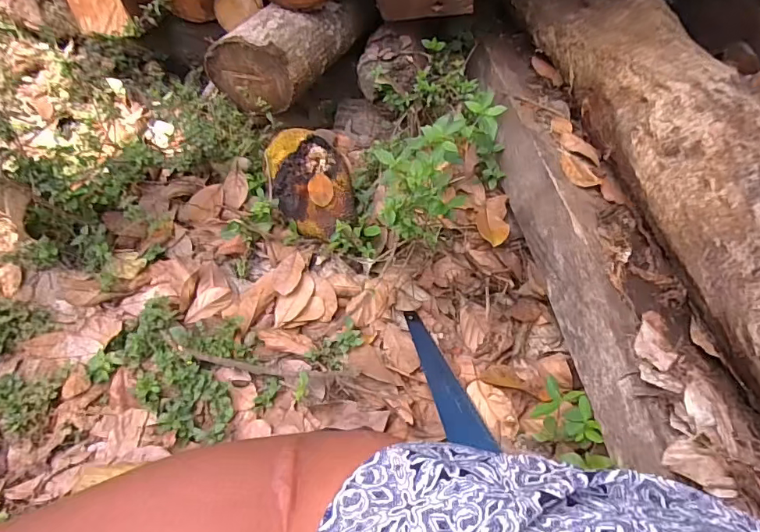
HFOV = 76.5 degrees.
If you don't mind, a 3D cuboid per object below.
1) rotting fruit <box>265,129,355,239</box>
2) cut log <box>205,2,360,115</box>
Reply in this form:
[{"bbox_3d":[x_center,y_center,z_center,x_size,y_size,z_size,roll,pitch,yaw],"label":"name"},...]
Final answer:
[{"bbox_3d":[-0.156,-0.176,1.079,0.182,0.136,0.300,-1,44,-6],"label":"rotting fruit"},{"bbox_3d":[-0.222,-0.526,1.183,0.204,0.173,0.336,23,47,18],"label":"cut log"}]

